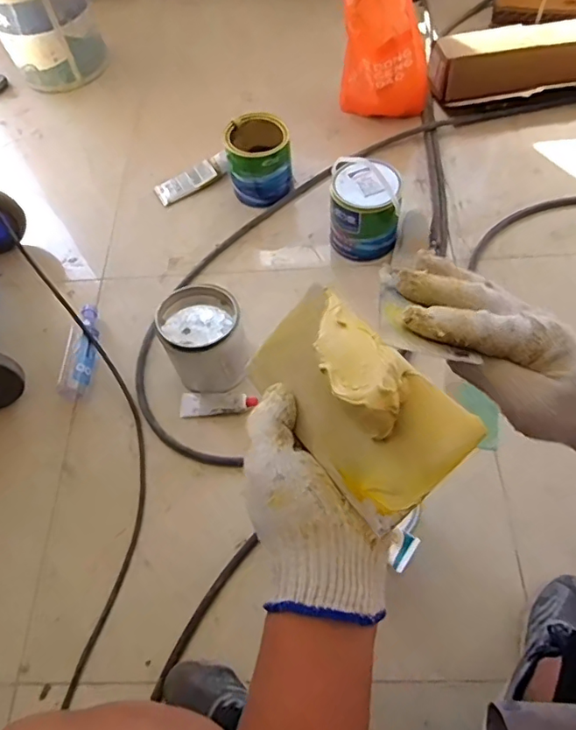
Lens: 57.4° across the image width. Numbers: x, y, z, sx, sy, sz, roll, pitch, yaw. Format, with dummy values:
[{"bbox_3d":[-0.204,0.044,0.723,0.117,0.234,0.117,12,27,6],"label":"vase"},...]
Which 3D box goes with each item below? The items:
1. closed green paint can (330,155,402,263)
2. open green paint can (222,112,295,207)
[{"bbox_3d":[0.167,-0.338,1.135,0.151,0.202,0.136,7,61,8],"label":"closed green paint can"},{"bbox_3d":[-0.069,-0.492,1.263,0.148,0.141,0.157,-11,60,-2],"label":"open green paint can"}]

